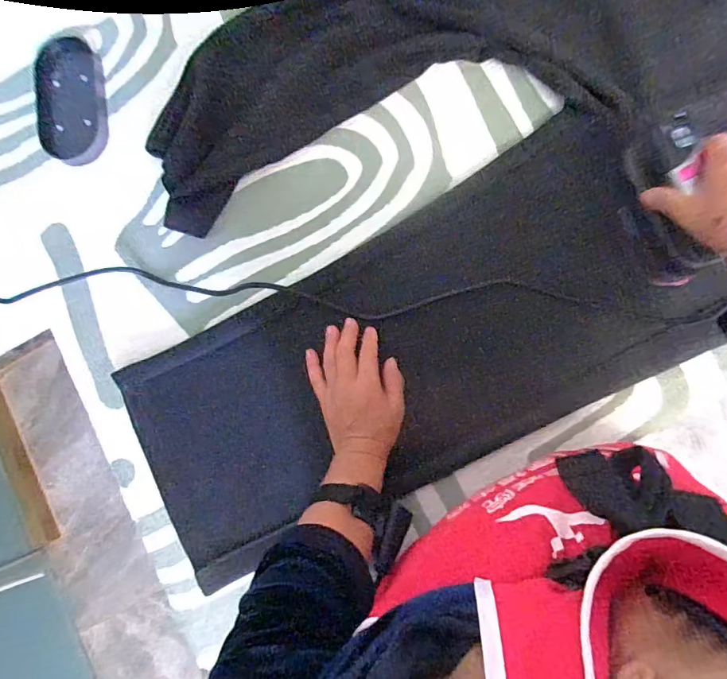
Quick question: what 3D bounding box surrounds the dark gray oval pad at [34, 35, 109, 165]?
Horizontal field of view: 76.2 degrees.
[{"bbox_3d":[-0.385,-0.317,0.612,0.087,0.022,0.175,-10,84,5],"label":"dark gray oval pad"}]

